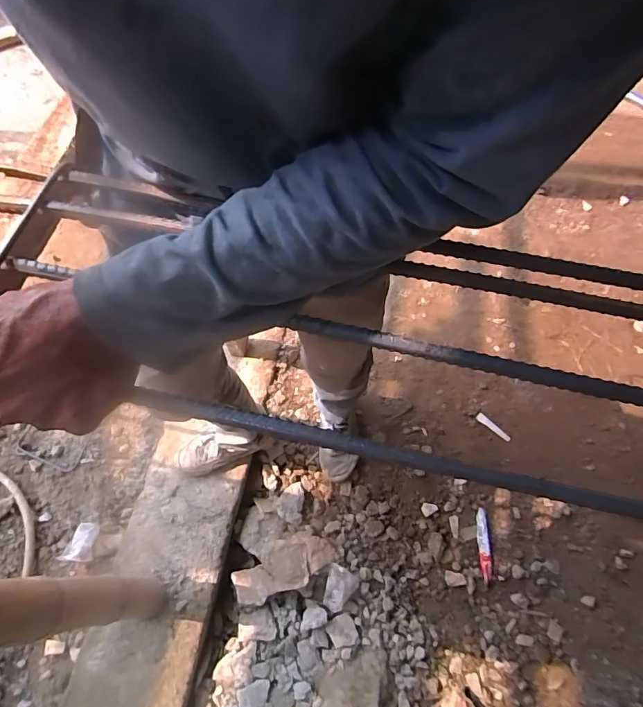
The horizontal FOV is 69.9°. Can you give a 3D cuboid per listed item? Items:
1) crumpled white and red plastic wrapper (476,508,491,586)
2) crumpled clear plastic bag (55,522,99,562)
[{"bbox_3d":[0.389,0.457,1.098,0.027,0.014,0.164,3,65,2],"label":"crumpled white and red plastic wrapper"},{"bbox_3d":[-0.568,0.444,1.086,0.074,0.052,0.084,5,64,5],"label":"crumpled clear plastic bag"}]

